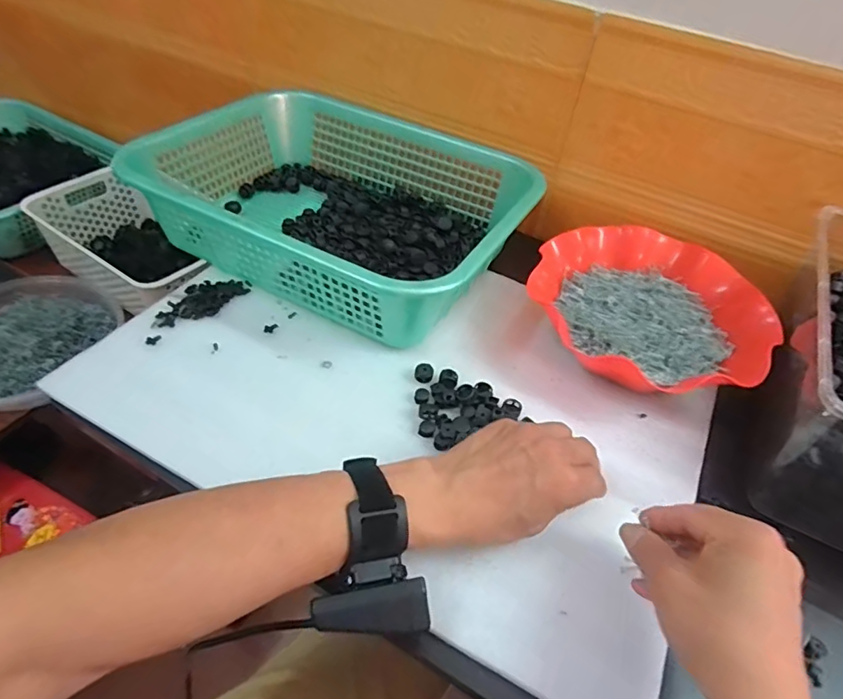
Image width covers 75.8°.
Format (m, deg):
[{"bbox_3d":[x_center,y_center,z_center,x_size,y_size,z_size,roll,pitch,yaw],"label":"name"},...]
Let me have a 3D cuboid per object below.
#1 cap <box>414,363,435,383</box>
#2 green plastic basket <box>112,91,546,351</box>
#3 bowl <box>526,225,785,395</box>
[{"bbox_3d":[0.003,0.021,0.495,0.017,0.006,0.018,4,45,-4],"label":"cap"},{"bbox_3d":[-0.086,-0.160,0.599,0.378,0.098,0.288,25,48,17],"label":"green plastic basket"},{"bbox_3d":[0.226,-0.035,0.543,0.203,0.062,0.219,4,45,-4],"label":"bowl"}]

